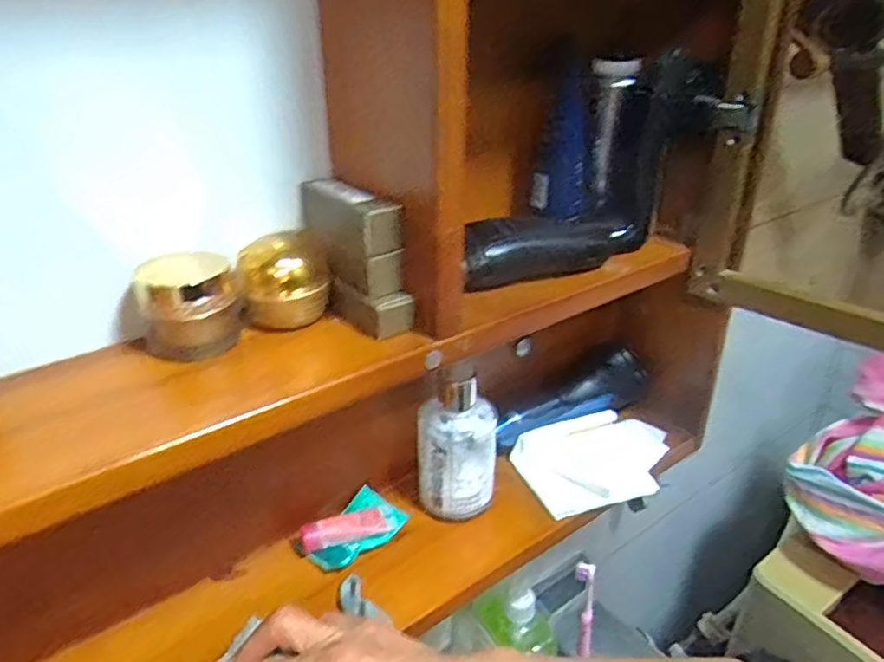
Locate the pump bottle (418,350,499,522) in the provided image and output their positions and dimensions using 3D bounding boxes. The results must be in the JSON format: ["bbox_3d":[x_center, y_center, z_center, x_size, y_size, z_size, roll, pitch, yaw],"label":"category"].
[{"bbox_3d":[0.012,0.077,0.477,0.055,0.105,0.048,0,28,1],"label":"pump bottle"}]

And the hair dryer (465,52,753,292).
[{"bbox_3d":[0.105,-0.111,0.459,0.216,0.121,0.087,-7,29,-14],"label":"hair dryer"}]

